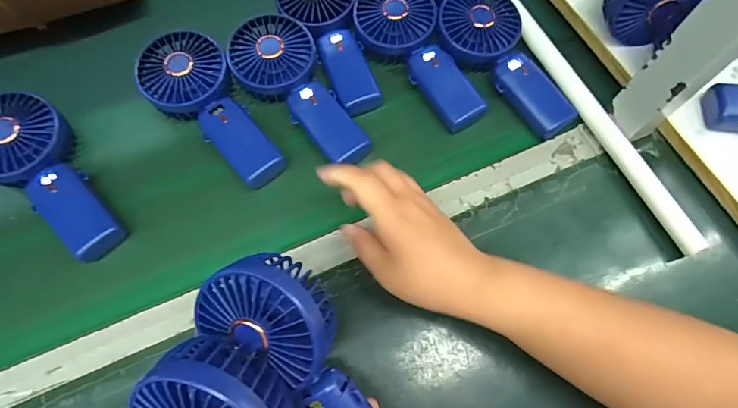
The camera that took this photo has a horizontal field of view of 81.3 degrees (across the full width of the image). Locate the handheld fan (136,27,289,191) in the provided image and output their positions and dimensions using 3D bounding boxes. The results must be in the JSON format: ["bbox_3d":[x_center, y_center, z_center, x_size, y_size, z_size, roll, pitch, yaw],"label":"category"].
[{"bbox_3d":[-0.163,-0.091,0.432,0.082,0.054,0.179,-30,71,-12],"label":"handheld fan"}]

